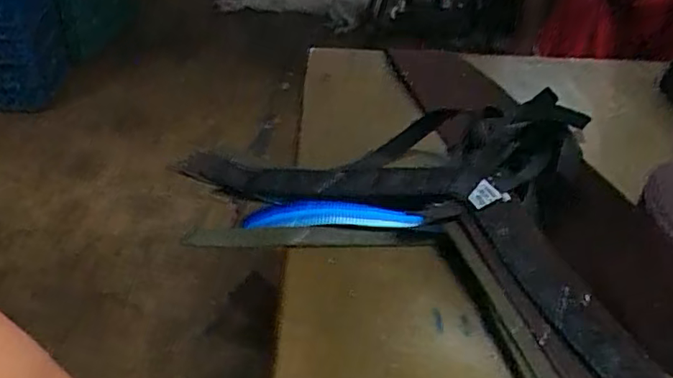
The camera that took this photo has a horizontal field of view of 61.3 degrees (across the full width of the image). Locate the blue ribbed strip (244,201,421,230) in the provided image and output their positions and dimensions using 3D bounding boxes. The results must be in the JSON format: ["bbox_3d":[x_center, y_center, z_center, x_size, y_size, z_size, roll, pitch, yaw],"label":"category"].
[{"bbox_3d":[-0.004,0.020,0.436,0.130,0.013,0.027,1,38,-3],"label":"blue ribbed strip"}]

